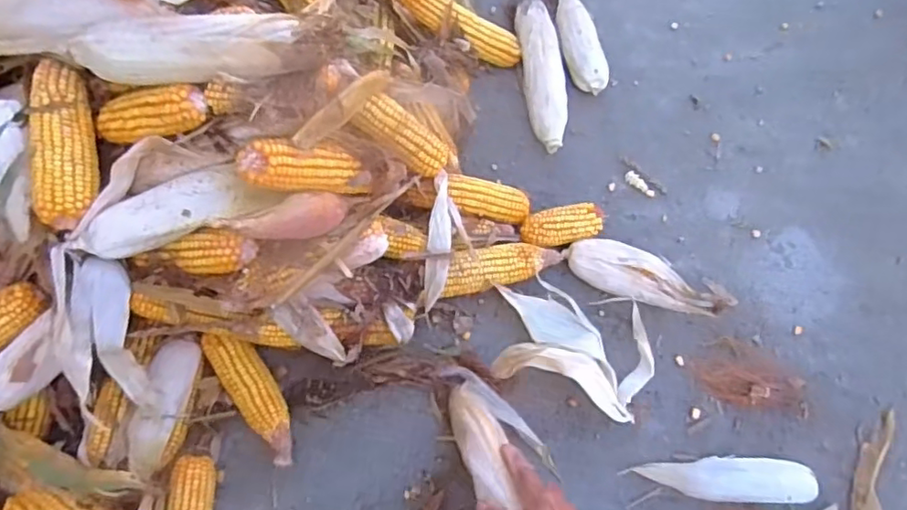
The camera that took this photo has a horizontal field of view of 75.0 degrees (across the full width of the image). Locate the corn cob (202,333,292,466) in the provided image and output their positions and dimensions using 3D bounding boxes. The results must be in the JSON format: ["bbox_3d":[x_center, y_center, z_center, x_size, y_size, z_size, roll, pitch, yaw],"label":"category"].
[{"bbox_3d":[-0.224,0.159,0.672,0.049,0.043,0.165,-34,72,-13],"label":"corn cob"}]

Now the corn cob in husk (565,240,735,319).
[{"bbox_3d":[0.243,0.034,0.732,0.214,0.047,0.065,17,69,7],"label":"corn cob in husk"}]

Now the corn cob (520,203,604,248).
[{"bbox_3d":[0.137,-0.034,0.759,0.102,0.047,0.046,-12,68,-5],"label":"corn cob"}]

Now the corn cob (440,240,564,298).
[{"bbox_3d":[0.055,0.016,0.728,0.157,0.056,0.046,-15,69,-6],"label":"corn cob"}]

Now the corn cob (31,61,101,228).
[{"bbox_3d":[-0.375,-0.108,0.566,0.054,0.046,0.158,-9,68,-4],"label":"corn cob"}]

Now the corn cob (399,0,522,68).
[{"bbox_3d":[0.012,-0.316,0.818,0.197,0.036,0.053,21,65,-27],"label":"corn cob"}]

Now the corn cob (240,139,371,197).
[{"bbox_3d":[-0.142,-0.085,0.591,0.138,0.046,0.043,4,61,-41],"label":"corn cob"}]

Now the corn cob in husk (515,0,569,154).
[{"bbox_3d":[0.126,-0.271,0.854,0.058,0.048,0.270,-6,68,-2],"label":"corn cob in husk"}]

